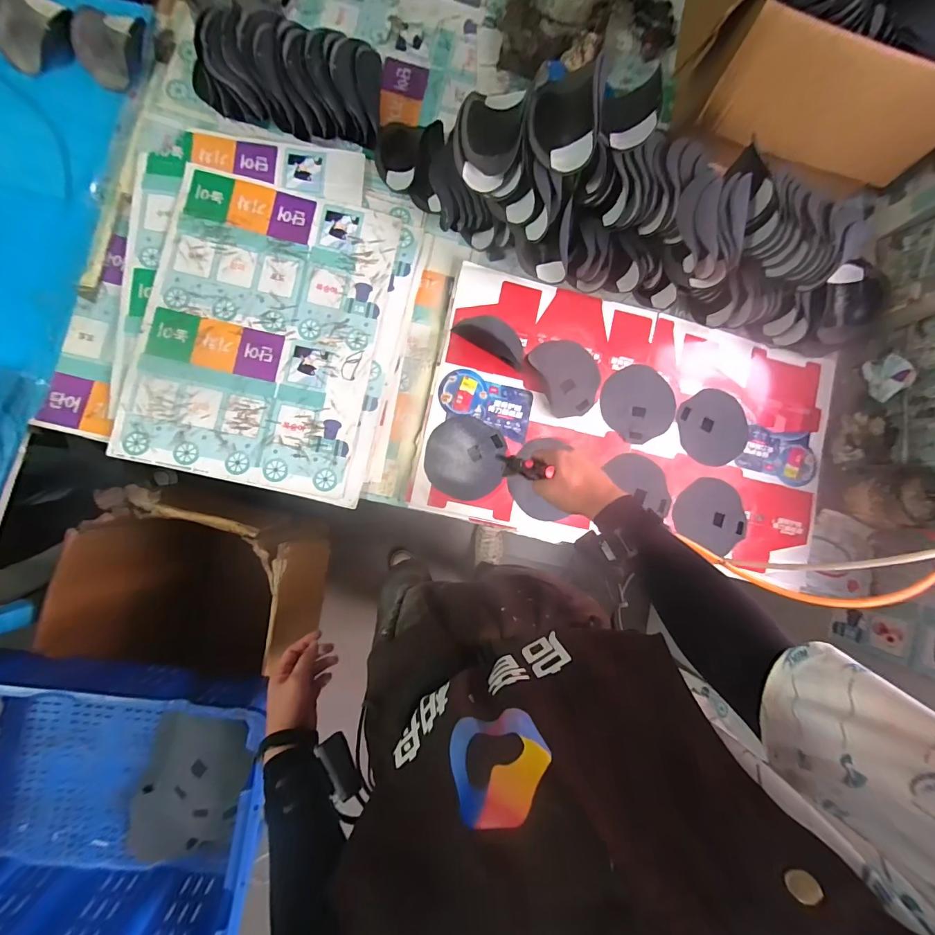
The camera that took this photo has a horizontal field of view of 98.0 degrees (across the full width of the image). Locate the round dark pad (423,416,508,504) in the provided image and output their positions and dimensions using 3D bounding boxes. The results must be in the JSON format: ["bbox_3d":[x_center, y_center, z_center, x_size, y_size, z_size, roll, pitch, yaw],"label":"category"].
[{"bbox_3d":[-0.004,-0.018,0.732,0.140,0.007,0.145,1,84,-5],"label":"round dark pad"}]

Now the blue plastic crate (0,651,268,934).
[{"bbox_3d":[-0.690,0.571,0.715,0.636,0.204,0.441,8,85,-5],"label":"blue plastic crate"}]

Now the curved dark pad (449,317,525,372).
[{"bbox_3d":[0.051,-0.241,0.750,0.137,0.025,0.064,32,82,-1],"label":"curved dark pad"}]

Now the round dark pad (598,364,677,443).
[{"bbox_3d":[0.329,-0.125,0.779,0.148,0.007,0.140,1,84,-5],"label":"round dark pad"}]

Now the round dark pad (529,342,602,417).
[{"bbox_3d":[0.192,-0.173,0.764,0.115,0.011,0.145,-23,86,-7],"label":"round dark pad"}]

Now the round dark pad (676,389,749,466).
[{"bbox_3d":[0.482,-0.078,0.795,0.140,0.006,0.144,0,91,-10],"label":"round dark pad"}]

